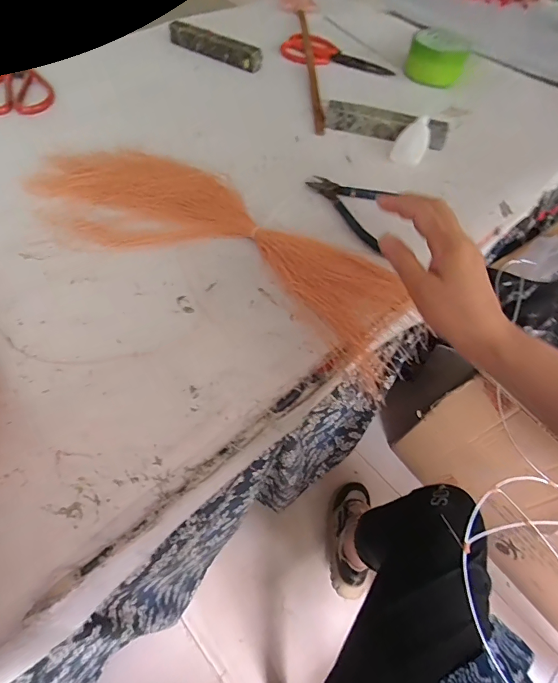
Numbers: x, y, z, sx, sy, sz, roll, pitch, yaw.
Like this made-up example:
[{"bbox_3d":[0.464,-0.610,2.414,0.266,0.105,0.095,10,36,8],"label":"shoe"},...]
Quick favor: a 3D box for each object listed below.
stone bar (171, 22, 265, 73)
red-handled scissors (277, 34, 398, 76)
[{"bbox_3d":[-0.113,-0.518,0.691,0.180,0.032,0.026,31,60,12],"label":"stone bar"},{"bbox_3d":[0.105,-0.517,0.722,0.210,0.020,0.102,22,58,12],"label":"red-handled scissors"}]

